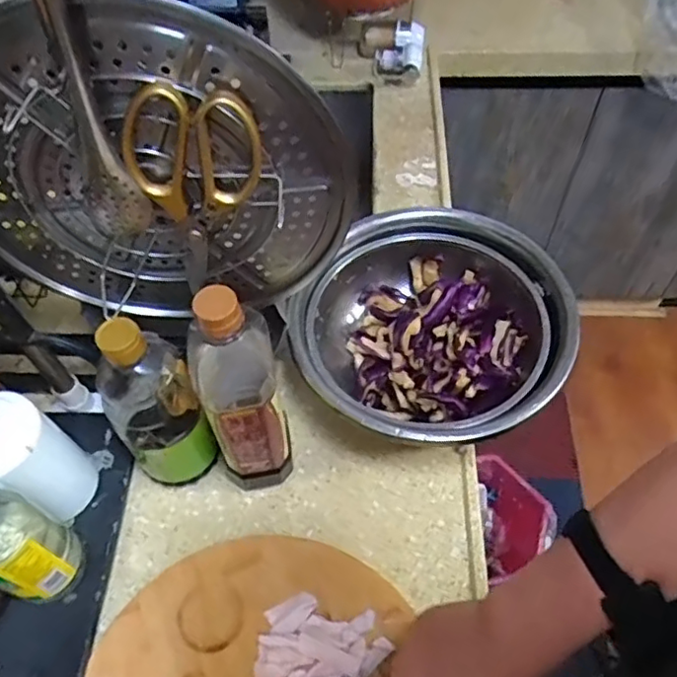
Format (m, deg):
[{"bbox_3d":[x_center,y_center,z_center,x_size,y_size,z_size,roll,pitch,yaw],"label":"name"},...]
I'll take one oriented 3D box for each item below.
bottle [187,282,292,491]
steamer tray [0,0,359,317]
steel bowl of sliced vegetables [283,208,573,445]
[{"bbox_3d":[-0.085,0.054,0.554,0.063,0.276,0.073,-10,56,-5],"label":"bottle"},{"bbox_3d":[-0.144,-0.114,0.470,0.305,0.281,0.031,-6,56,-3],"label":"steamer tray"},{"bbox_3d":[0.102,0.003,0.684,0.266,0.114,0.284,-1,56,1],"label":"steel bowl of sliced vegetables"}]

